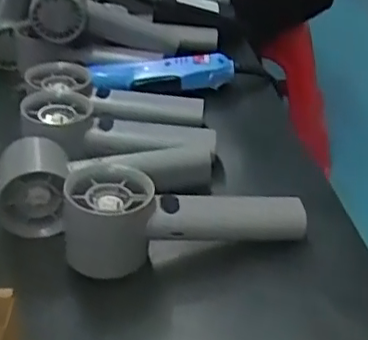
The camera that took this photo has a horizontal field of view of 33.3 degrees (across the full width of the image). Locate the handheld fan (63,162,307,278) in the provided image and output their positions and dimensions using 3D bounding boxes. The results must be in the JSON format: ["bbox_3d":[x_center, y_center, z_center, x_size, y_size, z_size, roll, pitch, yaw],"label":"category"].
[{"bbox_3d":[0.001,0.029,0.413,0.159,0.058,0.055,-7,33,1],"label":"handheld fan"}]

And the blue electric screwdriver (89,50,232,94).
[{"bbox_3d":[-0.026,-0.095,0.621,0.145,0.030,0.048,0,33,11],"label":"blue electric screwdriver"}]

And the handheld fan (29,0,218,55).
[{"bbox_3d":[-0.065,-0.160,0.669,0.209,0.064,0.060,6,24,-31],"label":"handheld fan"}]

